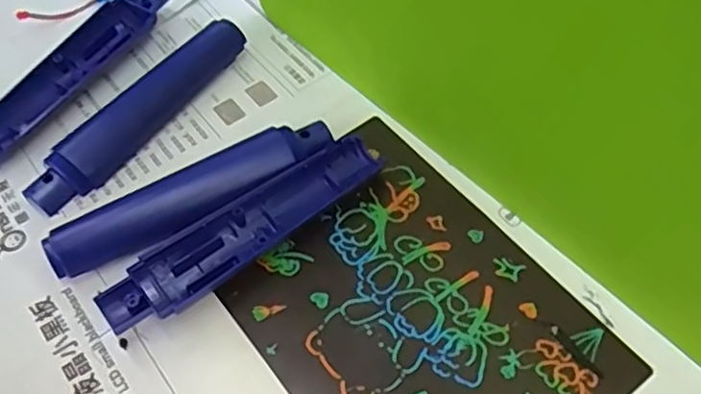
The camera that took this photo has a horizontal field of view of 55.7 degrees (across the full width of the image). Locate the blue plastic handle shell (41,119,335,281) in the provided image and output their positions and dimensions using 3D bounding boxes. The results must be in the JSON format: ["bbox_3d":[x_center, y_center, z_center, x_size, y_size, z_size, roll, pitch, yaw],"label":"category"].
[{"bbox_3d":[-0.086,-0.002,0.373,0.165,0.016,0.034,-30,58,-16],"label":"blue plastic handle shell"}]

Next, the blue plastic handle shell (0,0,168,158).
[{"bbox_3d":[-0.187,-0.084,0.438,0.038,0.025,0.165,27,62,20],"label":"blue plastic handle shell"}]

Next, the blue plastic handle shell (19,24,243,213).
[{"bbox_3d":[-0.129,-0.053,0.407,0.029,0.020,0.164,29,61,22],"label":"blue plastic handle shell"}]

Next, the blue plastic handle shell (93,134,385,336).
[{"bbox_3d":[-0.055,0.018,0.360,0.167,0.020,0.037,-33,59,-19],"label":"blue plastic handle shell"}]

